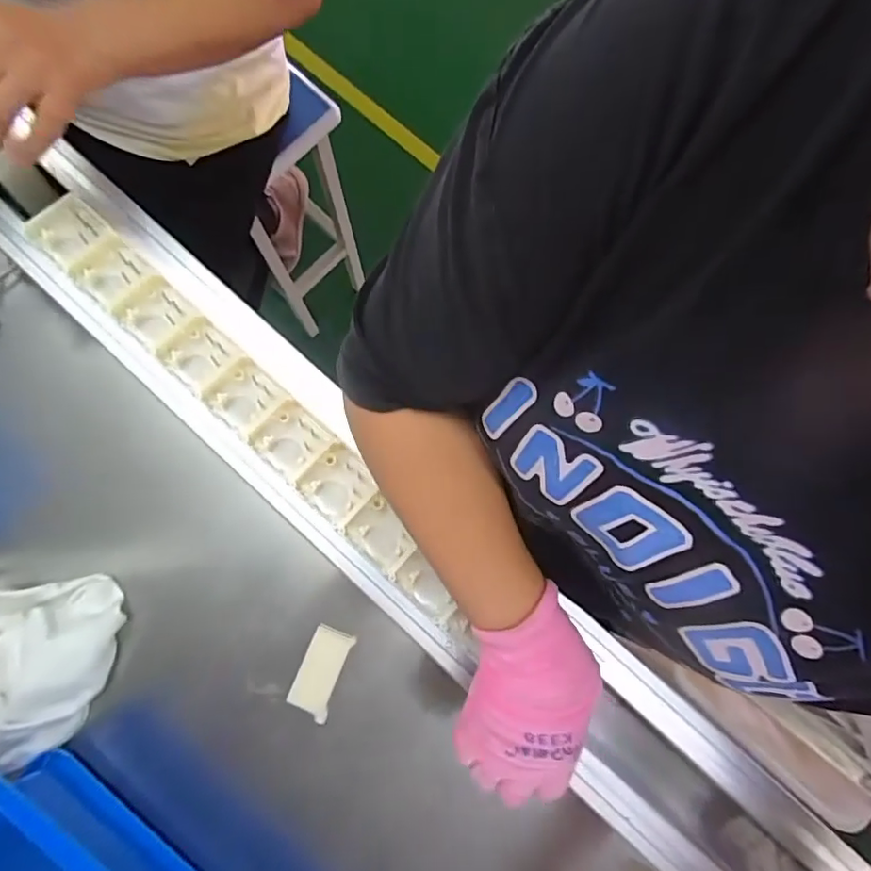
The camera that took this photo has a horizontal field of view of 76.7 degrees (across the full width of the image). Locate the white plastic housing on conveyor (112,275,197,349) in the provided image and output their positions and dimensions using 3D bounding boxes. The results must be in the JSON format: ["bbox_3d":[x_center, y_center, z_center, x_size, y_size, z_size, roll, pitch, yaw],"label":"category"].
[{"bbox_3d":[-0.222,-0.096,0.444,0.047,0.027,0.046,41,81,6],"label":"white plastic housing on conveyor"}]

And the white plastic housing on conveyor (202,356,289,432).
[{"bbox_3d":[-0.149,-0.032,0.432,0.050,0.016,0.046,43,82,6],"label":"white plastic housing on conveyor"}]

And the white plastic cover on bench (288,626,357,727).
[{"bbox_3d":[-0.106,0.218,0.509,0.038,0.008,0.078,21,80,3],"label":"white plastic cover on bench"}]

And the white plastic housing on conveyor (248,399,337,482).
[{"bbox_3d":[-0.110,0.004,0.424,0.051,0.013,0.044,43,82,6],"label":"white plastic housing on conveyor"}]

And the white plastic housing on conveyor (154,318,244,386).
[{"bbox_3d":[-0.186,-0.064,0.437,0.047,0.019,0.047,43,82,6],"label":"white plastic housing on conveyor"}]

